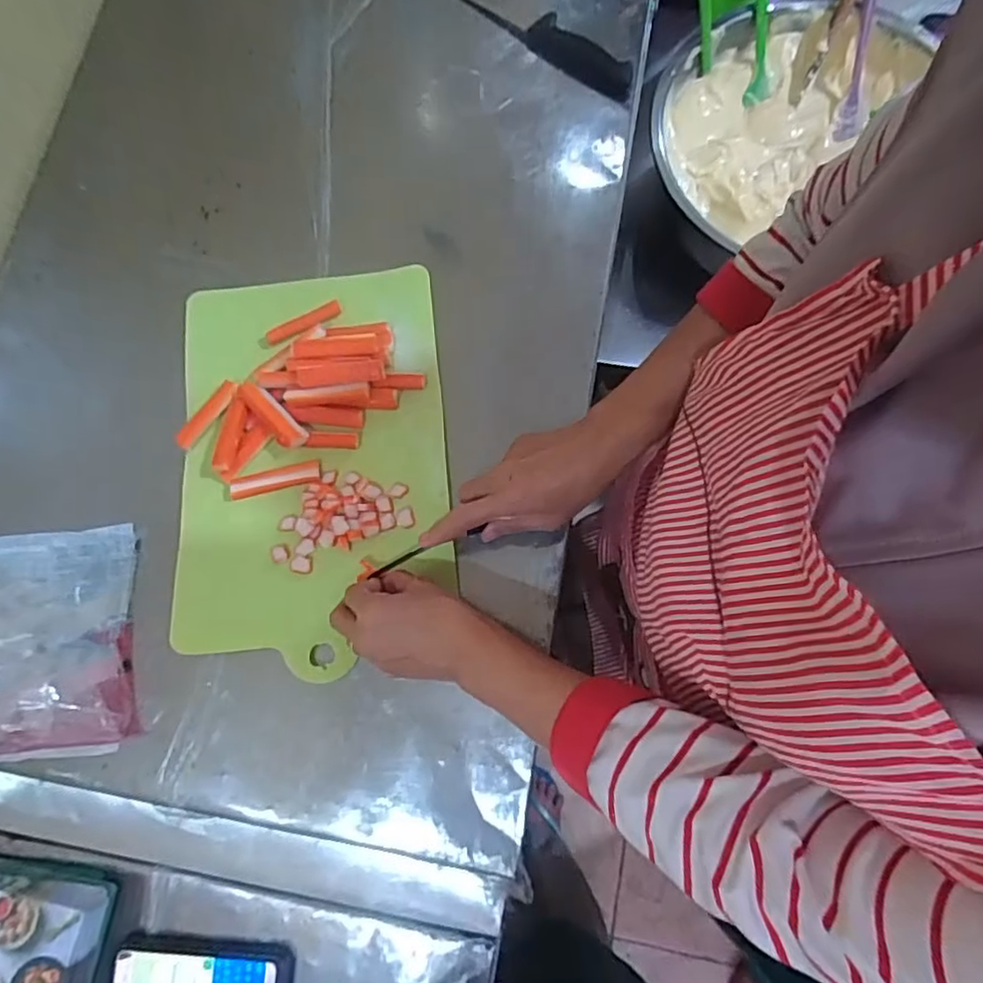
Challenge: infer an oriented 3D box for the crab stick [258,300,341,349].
[{"bbox_3d":[-0.182,-0.158,0.583,0.083,0.013,0.014,-27,78,-5],"label":"crab stick"}]

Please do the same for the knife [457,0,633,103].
[{"bbox_3d":[0.046,-0.483,0.647,0.242,0.015,0.045,36,80,8],"label":"knife"}]

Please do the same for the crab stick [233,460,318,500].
[{"bbox_3d":[-0.194,-0.012,0.551,0.078,0.012,0.020,-14,77,-3],"label":"crab stick"}]

